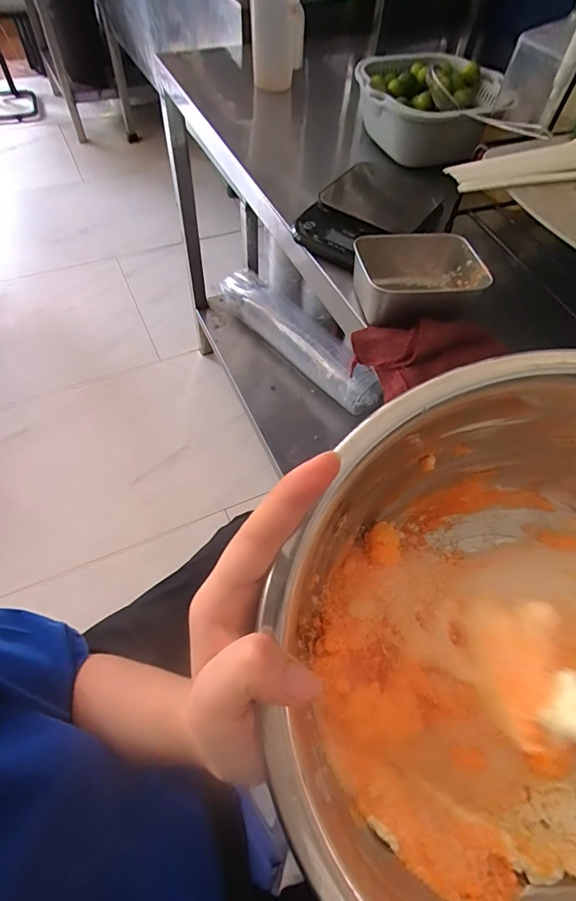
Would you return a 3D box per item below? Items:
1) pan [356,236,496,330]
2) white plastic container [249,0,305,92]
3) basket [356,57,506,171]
[{"bbox_3d":[0.144,-0.189,0.497,0.129,0.052,0.105,-6,59,-8],"label":"pan"},{"bbox_3d":[-0.021,-0.744,0.789,0.099,0.136,0.094,4,58,-2],"label":"white plastic container"},{"bbox_3d":[0.208,-0.530,0.678,0.208,0.086,0.181,6,58,0],"label":"basket"}]

